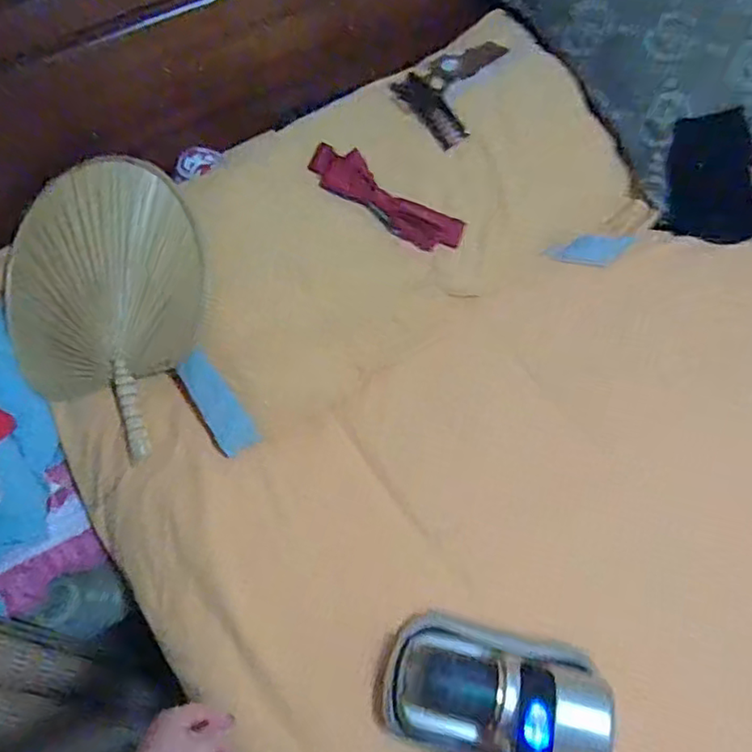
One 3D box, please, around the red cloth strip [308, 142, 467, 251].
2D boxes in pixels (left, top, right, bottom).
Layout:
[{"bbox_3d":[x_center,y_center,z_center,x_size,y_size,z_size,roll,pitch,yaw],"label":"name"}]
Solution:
[{"bbox_3d":[0.014,-0.221,0.794,0.208,0.006,0.058,29,85,-12],"label":"red cloth strip"}]

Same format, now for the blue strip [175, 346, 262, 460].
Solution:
[{"bbox_3d":[-0.185,0.031,0.728,0.044,0.008,0.124,-30,95,-2],"label":"blue strip"}]

